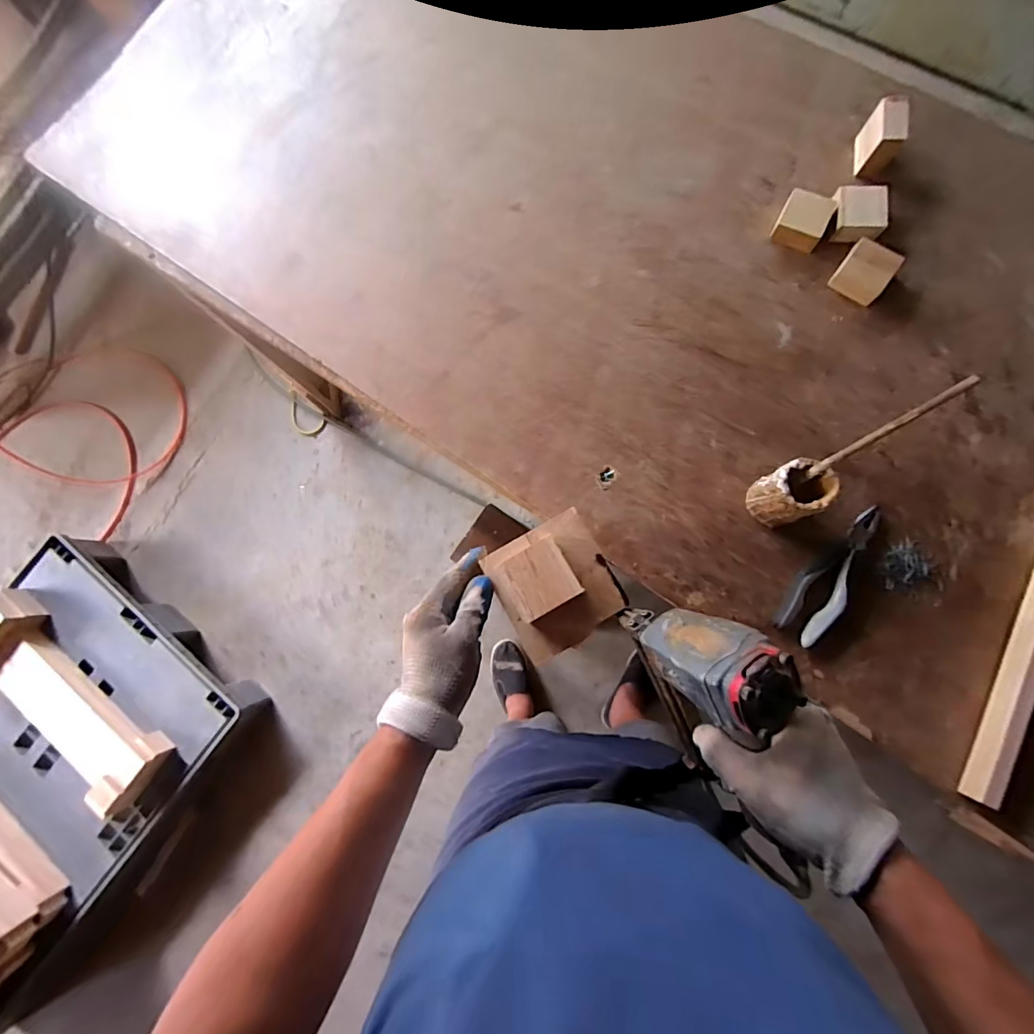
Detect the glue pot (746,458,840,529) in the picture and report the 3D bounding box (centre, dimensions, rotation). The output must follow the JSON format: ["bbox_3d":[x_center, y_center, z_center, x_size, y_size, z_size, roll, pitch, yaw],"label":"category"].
[{"bbox_3d":[0.323,-0.029,0.553,0.064,0.089,0.062,-1,82,6],"label":"glue pot"}]

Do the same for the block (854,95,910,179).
[{"bbox_3d":[0.486,-0.508,0.622,0.032,0.066,0.067,5,83,7],"label":"block"}]

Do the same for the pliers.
[{"bbox_3d":[0.393,0.069,0.572,0.059,0.013,0.191,39,88,9],"label":"pliers"}]

